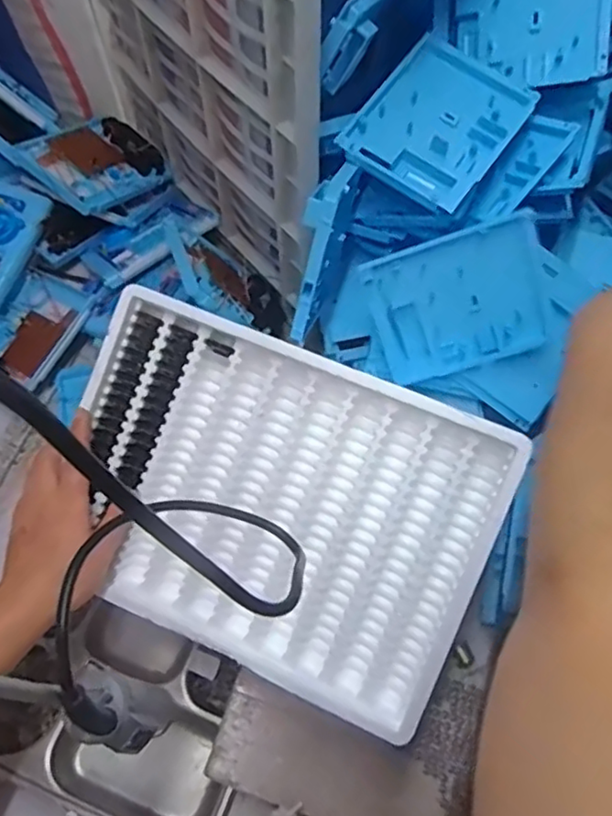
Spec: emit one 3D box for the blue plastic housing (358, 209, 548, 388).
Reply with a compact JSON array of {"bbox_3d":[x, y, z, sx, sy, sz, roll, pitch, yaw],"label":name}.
[{"bbox_3d":[0.145,-0.099,0.591,0.156,0.129,0.009,-16,23,13],"label":"blue plastic housing"}]

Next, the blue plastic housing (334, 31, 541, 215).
[{"bbox_3d":[0.122,-0.265,0.584,0.129,0.021,0.151,34,83,11],"label":"blue plastic housing"}]

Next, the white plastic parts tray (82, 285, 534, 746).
[{"bbox_3d":[-0.030,0.078,0.510,0.342,0.024,0.252,23,94,9],"label":"white plastic parts tray"}]

